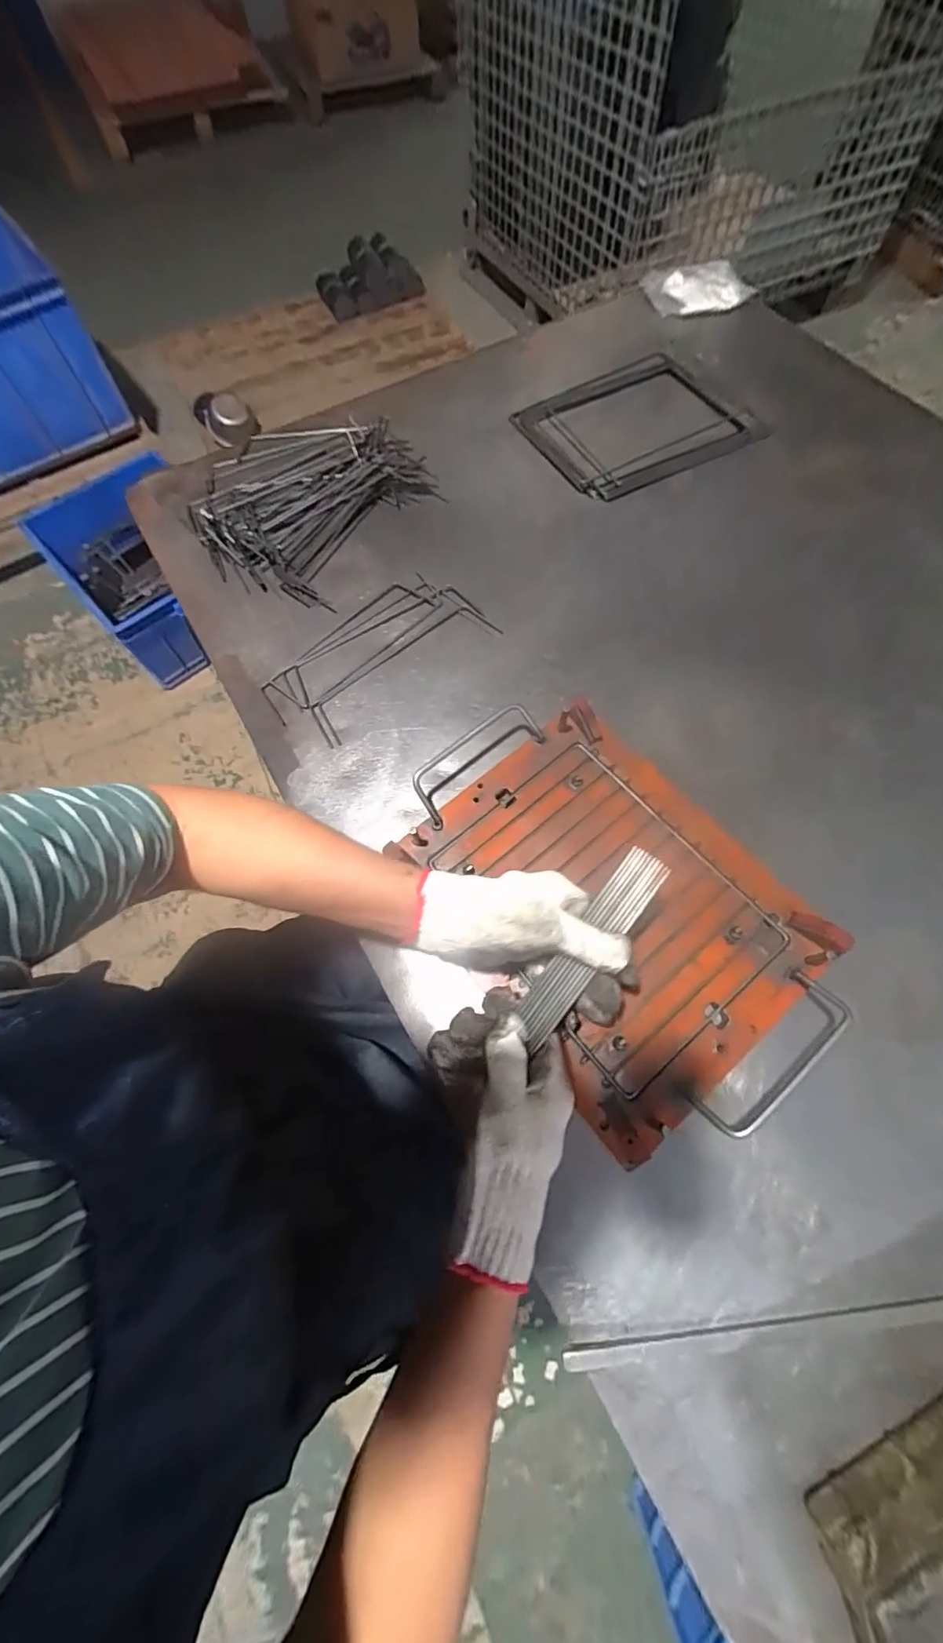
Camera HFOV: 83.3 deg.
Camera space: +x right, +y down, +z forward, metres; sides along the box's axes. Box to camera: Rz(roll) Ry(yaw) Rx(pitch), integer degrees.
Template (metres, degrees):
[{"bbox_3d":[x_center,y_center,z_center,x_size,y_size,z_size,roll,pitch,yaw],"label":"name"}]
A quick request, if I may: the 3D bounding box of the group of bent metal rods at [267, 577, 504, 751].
[{"bbox_3d":[-0.103,-0.178,0.576,0.241,0.024,0.124,-38,74,-15],"label":"group of bent metal rods"}]

